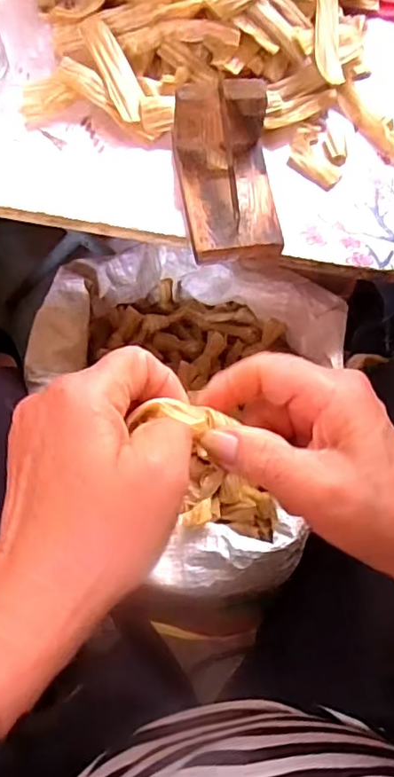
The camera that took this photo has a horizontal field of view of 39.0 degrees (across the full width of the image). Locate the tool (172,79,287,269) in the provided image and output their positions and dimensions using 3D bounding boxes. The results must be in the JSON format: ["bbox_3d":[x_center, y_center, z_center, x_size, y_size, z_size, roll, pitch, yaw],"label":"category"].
[{"bbox_3d":[0.021,-0.145,0.380,0.063,0.064,0.103,-8,68,-4],"label":"tool"}]

